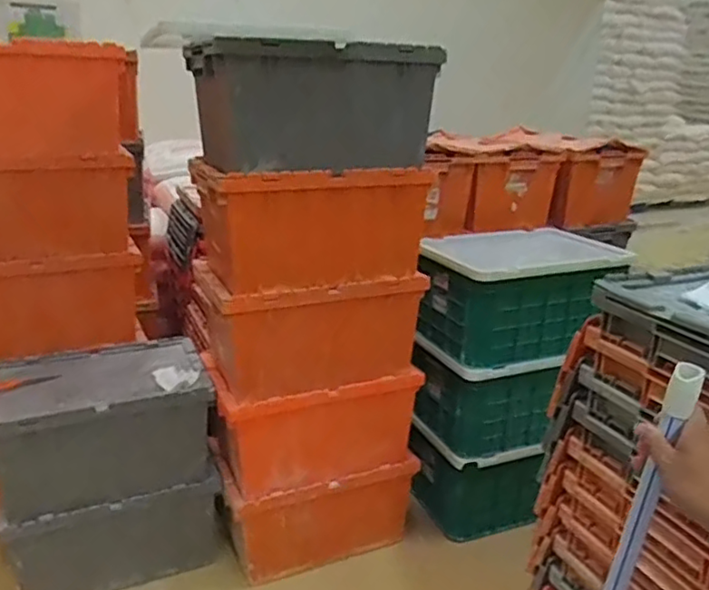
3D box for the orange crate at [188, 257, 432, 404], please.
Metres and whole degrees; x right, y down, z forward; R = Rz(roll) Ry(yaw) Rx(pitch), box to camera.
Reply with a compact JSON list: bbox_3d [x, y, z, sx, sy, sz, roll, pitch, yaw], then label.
[{"bbox_3d":[-0.138,0.085,1.859,0.613,0.322,0.337,-8,21,-25],"label":"orange crate"}]

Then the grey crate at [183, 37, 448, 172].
[{"bbox_3d":[-0.104,-0.485,1.627,0.583,0.305,0.410,-6,20,-21],"label":"grey crate"}]

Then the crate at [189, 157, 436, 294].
[{"bbox_3d":[-0.102,-0.206,1.743,0.620,0.318,0.333,-8,21,-25],"label":"crate"}]

